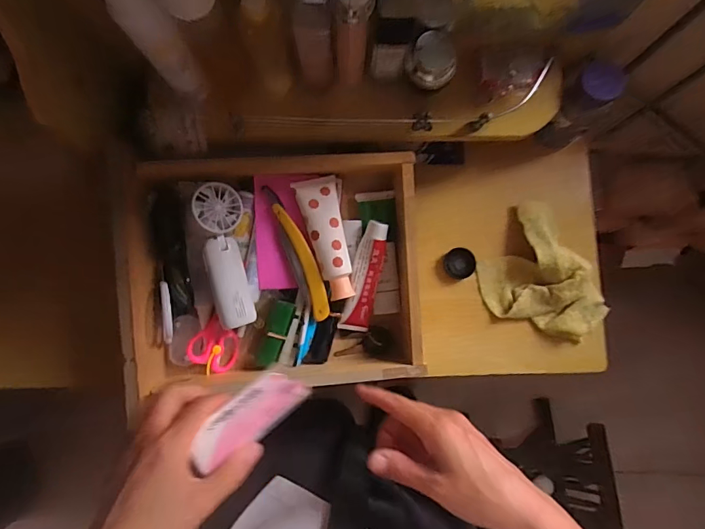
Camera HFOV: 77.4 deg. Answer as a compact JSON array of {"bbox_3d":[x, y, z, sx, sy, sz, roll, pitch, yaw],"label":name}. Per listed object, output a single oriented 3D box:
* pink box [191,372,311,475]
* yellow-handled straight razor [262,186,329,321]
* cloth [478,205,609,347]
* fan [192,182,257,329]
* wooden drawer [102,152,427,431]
[{"bbox_3d":[-0.077,0.114,0.332,0.089,0.014,0.036,-32,83,-28],"label":"pink box"},{"bbox_3d":[-0.062,-0.014,0.503,0.029,0.017,0.159,-24,83,-4],"label":"yellow-handled straight razor"},{"bbox_3d":[0.230,0.020,0.551,0.124,0.036,0.170,-30,83,-5],"label":"cloth"},{"bbox_3d":[-0.139,-0.008,0.477,0.050,0.026,0.153,-14,97,-40],"label":"fan"},{"bbox_3d":[-0.076,0.005,0.485,0.298,0.117,0.253,-3,82,-1],"label":"wooden drawer"}]

